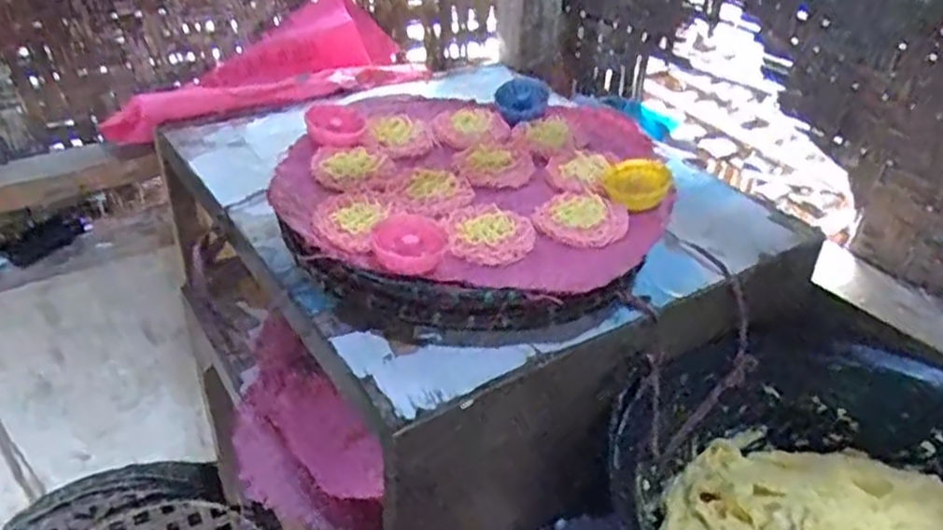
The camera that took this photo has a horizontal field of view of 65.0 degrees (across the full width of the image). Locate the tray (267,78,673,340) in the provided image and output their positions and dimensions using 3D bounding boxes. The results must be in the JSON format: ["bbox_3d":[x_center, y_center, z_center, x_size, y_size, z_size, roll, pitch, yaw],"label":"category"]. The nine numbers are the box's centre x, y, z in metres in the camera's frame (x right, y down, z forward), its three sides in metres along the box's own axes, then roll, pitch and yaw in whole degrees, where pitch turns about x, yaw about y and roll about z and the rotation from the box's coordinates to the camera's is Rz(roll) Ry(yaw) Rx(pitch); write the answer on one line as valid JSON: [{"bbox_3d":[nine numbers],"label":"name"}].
[{"bbox_3d":[0.001,-0.068,0.722,0.360,0.078,0.361,0,35,-4],"label":"tray"}]

